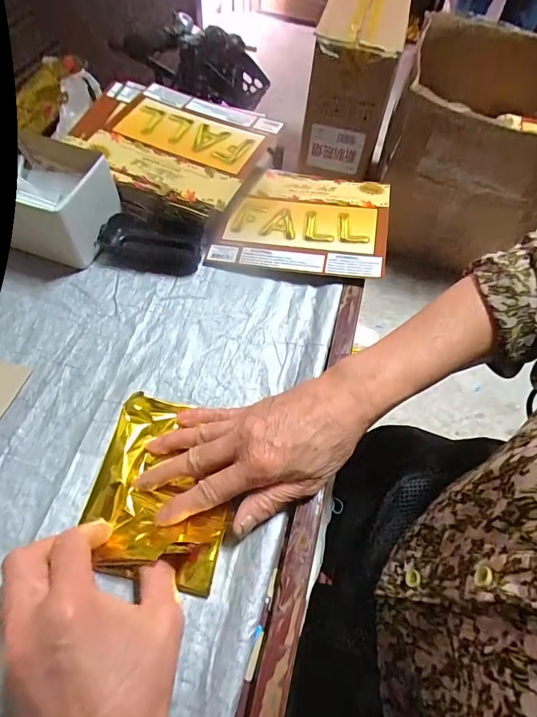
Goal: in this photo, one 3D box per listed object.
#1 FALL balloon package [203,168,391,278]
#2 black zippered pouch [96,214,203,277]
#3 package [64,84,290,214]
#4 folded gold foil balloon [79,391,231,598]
[{"bbox_3d":[0.043,-0.159,0.476,0.185,0.031,0.157,11,58,5],"label":"FALL balloon package"},{"bbox_3d":[-0.130,-0.123,0.444,0.107,0.027,0.059,11,58,4],"label":"black zippered pouch"},{"bbox_3d":[-0.119,-0.262,0.483,0.220,0.025,0.159,24,60,10],"label":"package"},{"bbox_3d":[-0.083,0.096,0.320,0.112,0.026,0.138,11,58,5],"label":"folded gold foil balloon"}]

